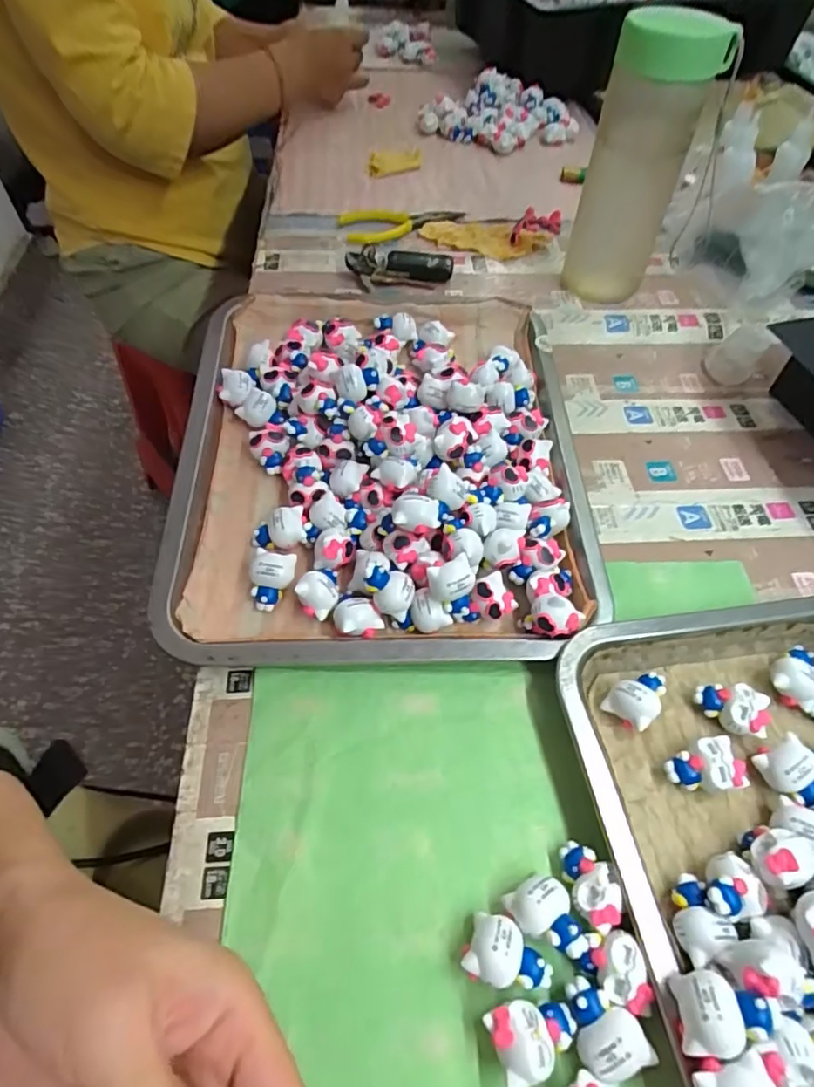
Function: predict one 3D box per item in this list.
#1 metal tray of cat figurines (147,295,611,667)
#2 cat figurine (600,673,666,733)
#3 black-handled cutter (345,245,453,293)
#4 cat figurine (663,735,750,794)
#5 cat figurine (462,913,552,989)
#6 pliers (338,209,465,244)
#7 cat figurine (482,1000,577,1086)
[{"bbox_3d":[-0.021,-0.069,0.398,0.261,0.044,0.311,0,55,-3],"label":"metal tray of cat figurines"},{"bbox_3d":[0.121,0.081,0.309,0.024,0.021,0.031,37,61,21],"label":"cat figurine"},{"bbox_3d":[-0.006,-0.243,0.516,0.091,0.017,0.042,8,55,2],"label":"black-handled cutter"},{"bbox_3d":[0.146,0.112,0.289,0.033,0.021,0.024,-9,56,-9],"label":"cat figurine"},{"bbox_3d":[0.041,0.171,0.244,0.035,0.021,0.023,13,55,6],"label":"cat figurine"},{"bbox_3d":[-0.004,-0.315,0.572,0.119,0.011,0.046,-9,56,-9],"label":"pliers"},{"bbox_3d":[0.050,0.192,0.229,0.034,0.018,0.024,-14,57,-13],"label":"cat figurine"}]

